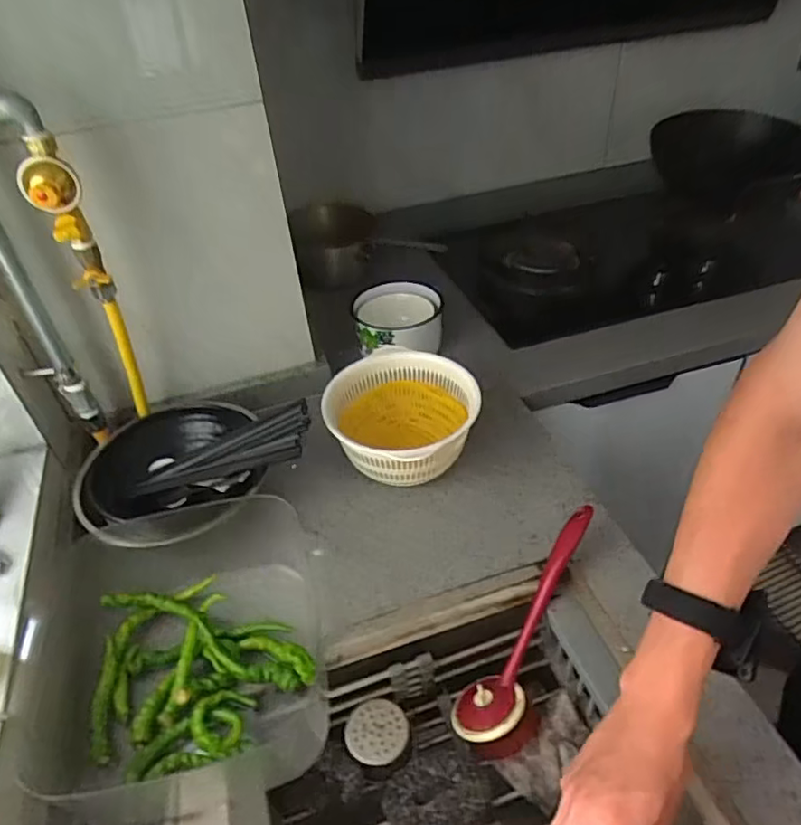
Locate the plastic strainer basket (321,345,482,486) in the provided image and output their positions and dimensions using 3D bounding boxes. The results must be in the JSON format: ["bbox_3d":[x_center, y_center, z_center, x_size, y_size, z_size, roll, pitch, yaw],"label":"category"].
[{"bbox_3d":[-0.003,0.020,0.788,0.191,0.116,0.187,5,42,11],"label":"plastic strainer basket"}]

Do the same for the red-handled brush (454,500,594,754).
[{"bbox_3d":[0.139,0.222,0.649,0.077,0.051,0.269,20,69,22],"label":"red-handled brush"}]

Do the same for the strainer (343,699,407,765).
[{"bbox_3d":[-0.023,0.315,0.603,0.061,0.006,0.059,-3,41,2],"label":"strainer"}]

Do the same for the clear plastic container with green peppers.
[{"bbox_3d":[-0.211,0.213,0.605,0.253,0.103,0.274,-8,41,-4],"label":"clear plastic container with green peppers"}]

